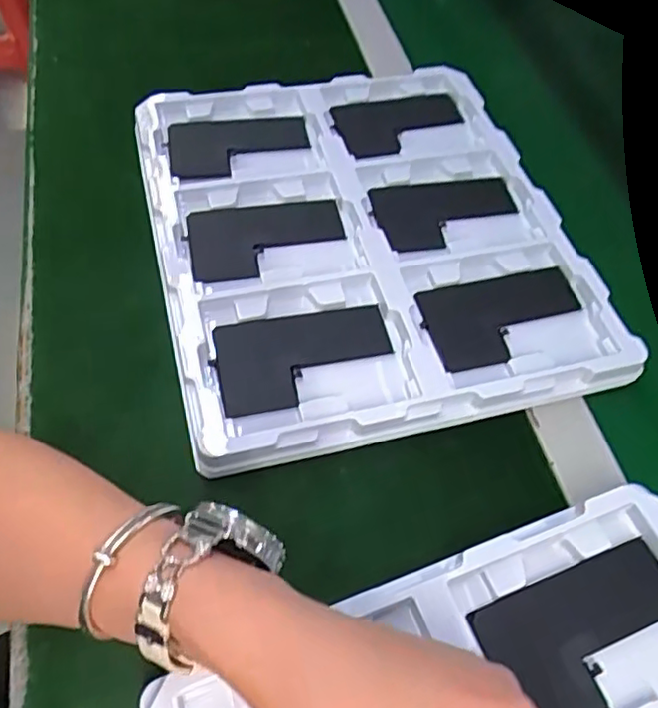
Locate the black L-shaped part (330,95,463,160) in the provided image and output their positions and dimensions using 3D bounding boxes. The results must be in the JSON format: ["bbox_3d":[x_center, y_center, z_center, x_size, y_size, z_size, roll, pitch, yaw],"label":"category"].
[{"bbox_3d":[0.055,-0.183,0.510,0.105,0.008,0.064,-19,61,-16],"label":"black L-shaped part"}]

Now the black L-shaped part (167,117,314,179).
[{"bbox_3d":[-0.067,-0.157,0.481,0.103,0.011,0.065,-7,59,-9],"label":"black L-shaped part"}]

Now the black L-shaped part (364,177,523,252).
[{"bbox_3d":[0.085,-0.101,0.459,0.107,0.009,0.065,-9,59,-10],"label":"black L-shaped part"}]

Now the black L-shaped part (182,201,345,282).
[{"bbox_3d":[-0.043,-0.081,0.435,0.106,0.010,0.063,-14,60,-13],"label":"black L-shaped part"}]

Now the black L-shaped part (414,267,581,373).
[{"bbox_3d":[0.114,-0.024,0.414,0.107,0.004,0.062,-12,59,-12],"label":"black L-shaped part"}]

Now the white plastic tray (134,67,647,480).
[{"bbox_3d":[0.019,-0.087,0.449,0.270,0.027,0.306,-11,59,-11],"label":"white plastic tray"}]

